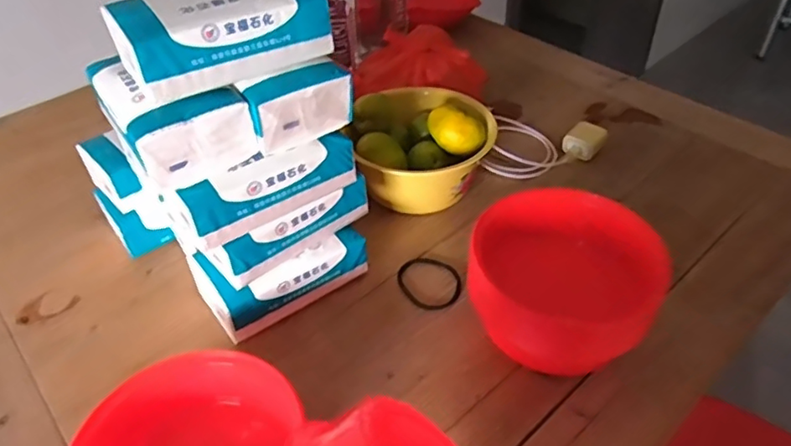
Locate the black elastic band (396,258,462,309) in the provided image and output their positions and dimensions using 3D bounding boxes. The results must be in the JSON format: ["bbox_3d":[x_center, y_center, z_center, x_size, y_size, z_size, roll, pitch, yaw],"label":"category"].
[{"bbox_3d":[0.037,0.063,0.622,0.062,0.006,0.074,-25,48,-22],"label":"black elastic band"}]

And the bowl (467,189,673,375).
[{"bbox_3d":[0.157,0.057,0.547,0.163,0.100,0.160,-2,43,2],"label":"bowl"}]

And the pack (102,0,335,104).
[{"bbox_3d":[-0.140,-0.156,0.472,0.159,0.056,0.080,-26,48,-22],"label":"pack"}]

